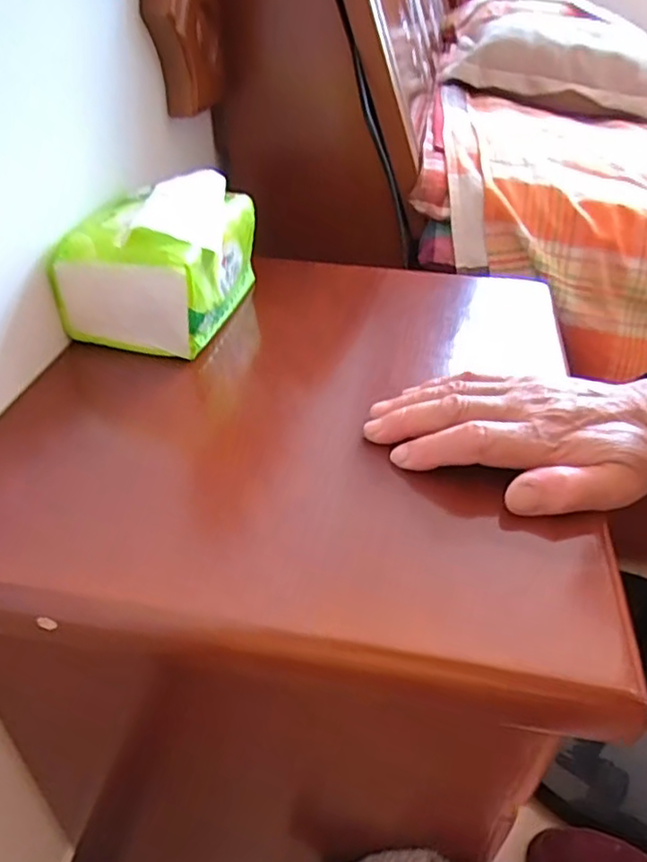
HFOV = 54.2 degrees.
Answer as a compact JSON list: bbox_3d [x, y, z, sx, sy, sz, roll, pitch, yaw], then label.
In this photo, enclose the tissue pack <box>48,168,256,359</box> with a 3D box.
[{"bbox_3d":[-0.112,-0.120,0.453,0.096,0.097,0.135,9,38,10],"label":"tissue pack"}]

